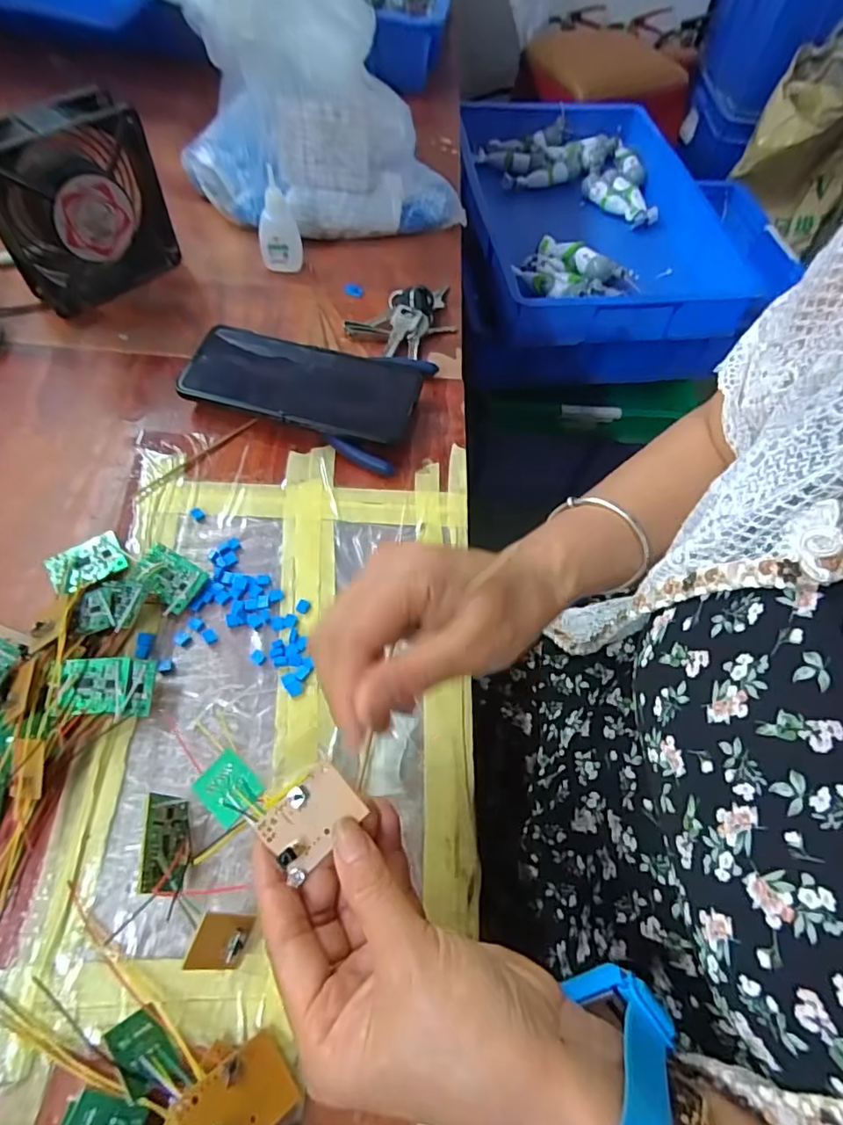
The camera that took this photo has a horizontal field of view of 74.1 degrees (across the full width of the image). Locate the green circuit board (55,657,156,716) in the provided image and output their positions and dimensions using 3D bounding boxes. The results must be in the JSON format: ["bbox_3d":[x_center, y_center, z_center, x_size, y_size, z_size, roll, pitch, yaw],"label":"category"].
[{"bbox_3d":[-0.176,0.069,0.313,0.049,0.004,0.031,2,66,-3],"label":"green circuit board"}]

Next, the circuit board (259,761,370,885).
[{"bbox_3d":[-0.049,0.110,0.243,0.041,0.011,0.032,-45,70,-5],"label":"circuit board"}]

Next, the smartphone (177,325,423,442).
[{"bbox_3d":[-0.093,-0.140,0.431,0.174,0.010,0.085,11,60,2],"label":"smartphone"}]

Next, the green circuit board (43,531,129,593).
[{"bbox_3d":[-0.214,0.000,0.357,0.045,0.004,0.030,-28,71,-14],"label":"green circuit board"}]

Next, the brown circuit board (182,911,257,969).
[{"bbox_3d":[-0.093,0.175,0.259,0.024,0.005,0.025,24,69,-19],"label":"brown circuit board"}]

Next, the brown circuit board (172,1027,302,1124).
[{"bbox_3d":[-0.075,0.220,0.229,0.043,0.010,0.030,-13,46,-42],"label":"brown circuit board"}]

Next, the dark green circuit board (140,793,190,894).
[{"bbox_3d":[-0.124,0.138,0.275,0.008,0.027,0.042,-26,50,13],"label":"dark green circuit board"}]

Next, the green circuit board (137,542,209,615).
[{"bbox_3d":[-0.160,0.010,0.354,0.045,0.006,0.031,32,74,14],"label":"green circuit board"}]

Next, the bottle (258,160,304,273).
[{"bbox_3d":[-0.130,-0.308,0.505,0.036,0.078,0.020,-16,64,-12],"label":"bottle"}]

